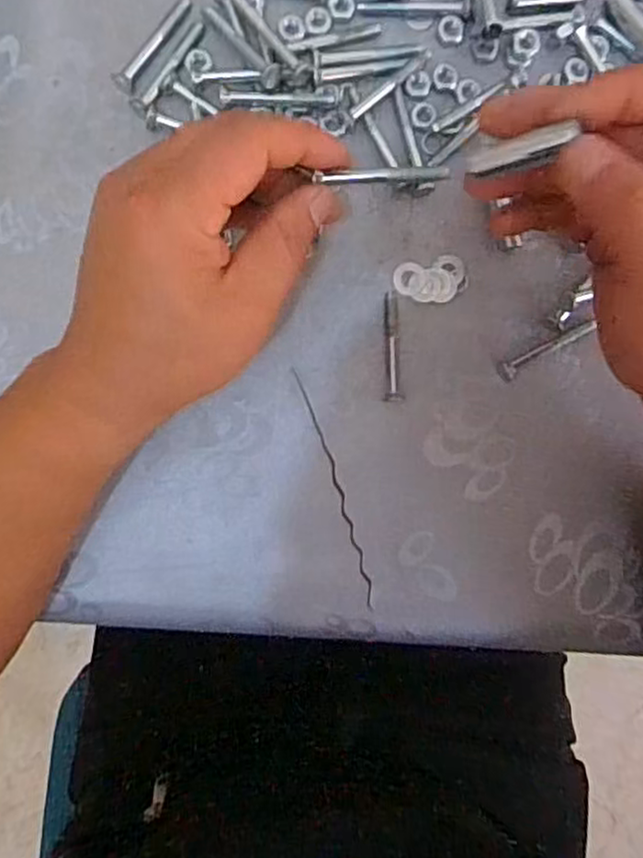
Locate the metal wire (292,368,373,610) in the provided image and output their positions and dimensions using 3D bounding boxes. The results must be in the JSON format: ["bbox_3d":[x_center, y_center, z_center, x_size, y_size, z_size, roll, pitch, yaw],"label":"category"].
[{"bbox_3d":[0.008,0.031,0.351,0.006,0.004,0.128,-18,92,-2],"label":"metal wire"}]

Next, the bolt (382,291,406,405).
[{"bbox_3d":[0.037,-0.041,0.348,0.010,0.006,0.055,-1,92,-3],"label":"bolt"}]

